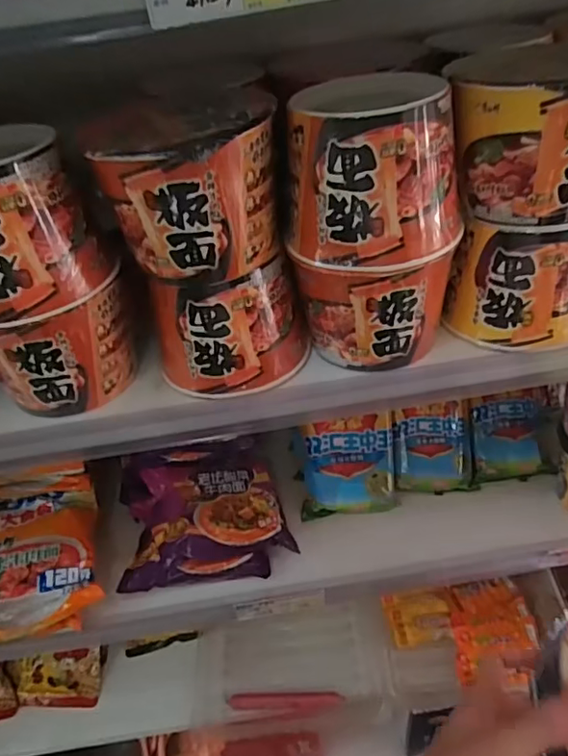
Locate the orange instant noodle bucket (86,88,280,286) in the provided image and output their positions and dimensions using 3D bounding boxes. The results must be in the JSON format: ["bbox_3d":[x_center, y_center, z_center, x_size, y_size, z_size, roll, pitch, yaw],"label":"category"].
[{"bbox_3d":[-0.062,-0.145,0.435,0.116,0.111,0.128,2,40,12],"label":"orange instant noodle bucket"}]

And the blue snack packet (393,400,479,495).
[{"bbox_3d":[0.196,0.091,0.759,0.105,0.118,0.040,-3,6,-4],"label":"blue snack packet"}]

